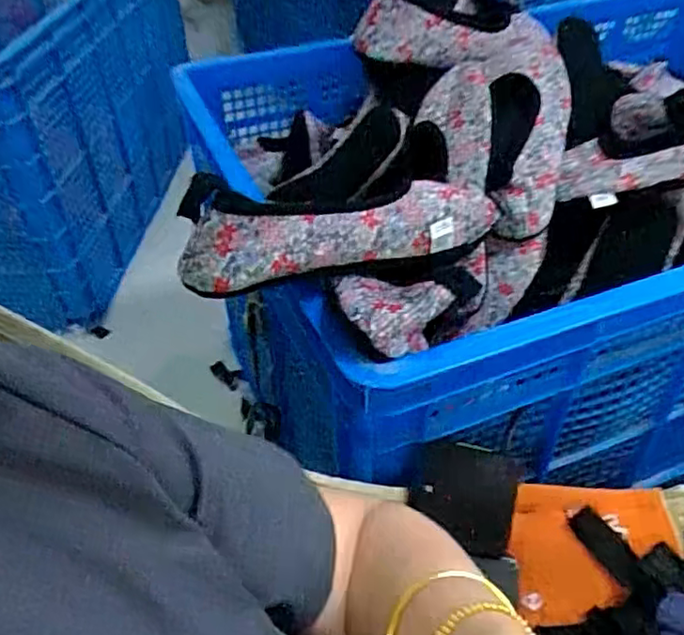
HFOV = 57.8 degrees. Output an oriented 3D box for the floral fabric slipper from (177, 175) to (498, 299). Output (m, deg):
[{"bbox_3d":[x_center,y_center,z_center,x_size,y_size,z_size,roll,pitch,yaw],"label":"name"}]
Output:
[{"bbox_3d":[0.003,-0.074,0.464,0.241,0.075,0.053,-13,43,-13],"label":"floral fabric slipper"}]

